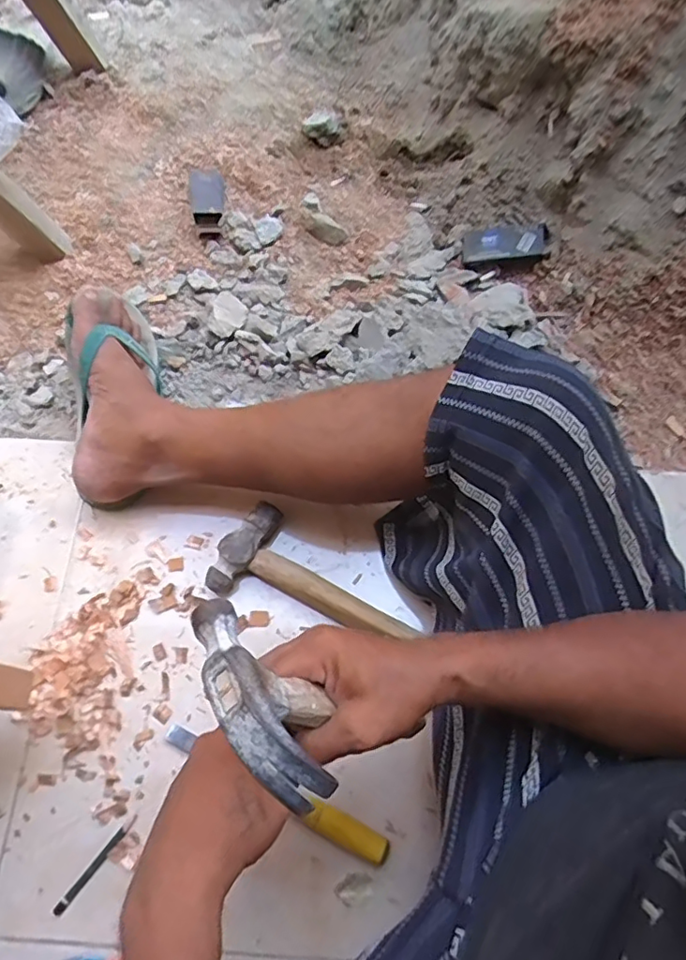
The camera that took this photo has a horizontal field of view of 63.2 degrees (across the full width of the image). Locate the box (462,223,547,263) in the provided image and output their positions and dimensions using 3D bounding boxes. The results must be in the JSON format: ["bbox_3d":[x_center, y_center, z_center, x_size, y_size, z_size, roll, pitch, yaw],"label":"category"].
[{"bbox_3d":[0.217,-0.315,0.749,0.109,0.021,0.044,7,67,23],"label":"box"}]

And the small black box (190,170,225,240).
[{"bbox_3d":[-0.198,-0.412,0.819,0.049,0.027,0.133,-8,68,-4],"label":"small black box"}]

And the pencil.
[{"bbox_3d":[-0.232,0.361,0.525,0.009,0.005,0.096,37,72,13],"label":"pencil"}]

